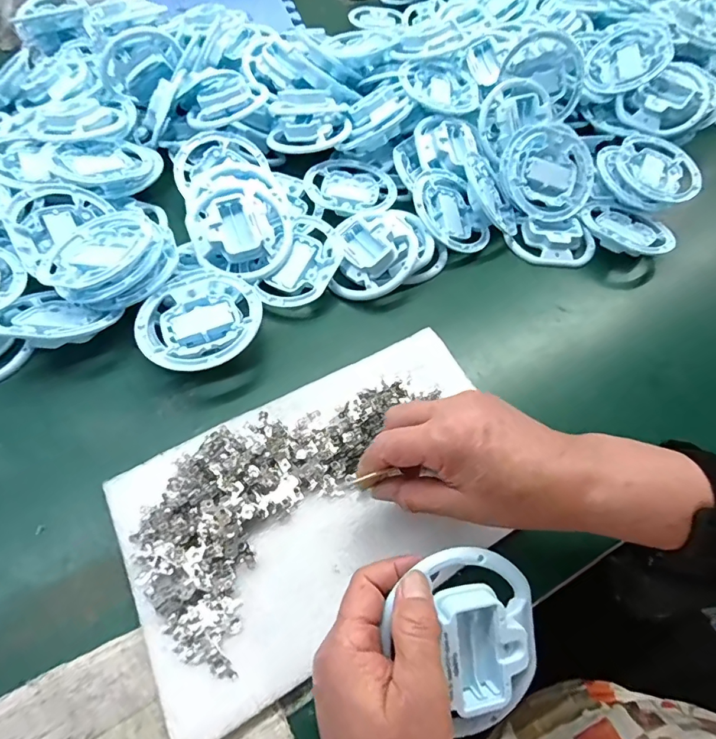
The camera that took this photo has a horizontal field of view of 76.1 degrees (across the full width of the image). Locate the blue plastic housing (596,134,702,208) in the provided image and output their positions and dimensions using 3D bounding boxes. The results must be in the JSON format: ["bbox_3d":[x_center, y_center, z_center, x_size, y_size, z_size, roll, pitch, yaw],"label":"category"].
[{"bbox_3d":[0.348,-0.238,0.547,0.107,0.024,0.104,2,57,-2],"label":"blue plastic housing"}]

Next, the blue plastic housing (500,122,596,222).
[{"bbox_3d":[0.218,-0.226,0.530,0.101,0.023,0.108,0,92,-9],"label":"blue plastic housing"}]

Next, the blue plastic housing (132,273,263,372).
[{"bbox_3d":[-0.138,-0.042,0.400,0.101,0.017,0.099,2,57,-2],"label":"blue plastic housing"}]

